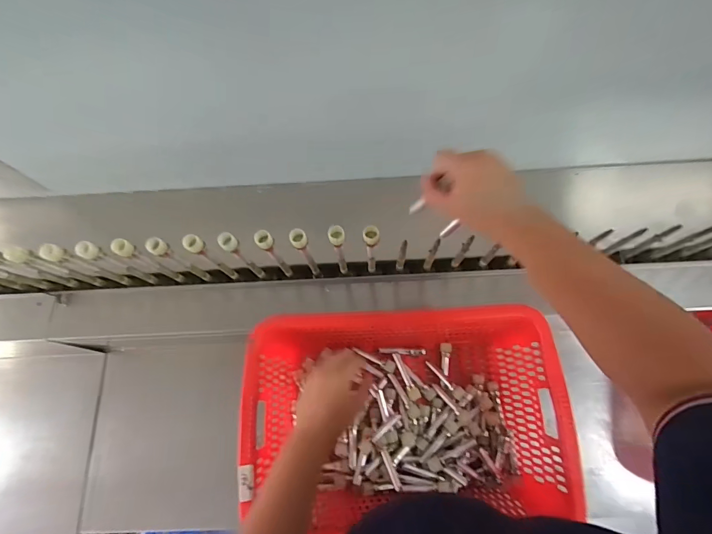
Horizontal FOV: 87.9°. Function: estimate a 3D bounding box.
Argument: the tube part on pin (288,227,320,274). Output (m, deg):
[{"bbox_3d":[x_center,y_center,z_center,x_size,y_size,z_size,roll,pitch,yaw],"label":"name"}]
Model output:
[{"bbox_3d":[-0.080,-0.020,0.603,0.023,0.181,0.024,0,75,1],"label":"tube part on pin"}]

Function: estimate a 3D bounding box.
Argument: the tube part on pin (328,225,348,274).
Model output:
[{"bbox_3d":[-0.026,-0.024,0.604,0.023,0.180,0.025,-13,75,-2],"label":"tube part on pin"}]

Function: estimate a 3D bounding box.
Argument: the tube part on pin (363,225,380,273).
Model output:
[{"bbox_3d":[0.024,-0.023,0.598,0.022,0.176,0.026,2,75,2],"label":"tube part on pin"}]

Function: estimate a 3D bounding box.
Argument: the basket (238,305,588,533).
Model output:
[{"bbox_3d":[0.079,0.254,0.678,0.523,0.178,0.322,-1,75,1],"label":"basket"}]

